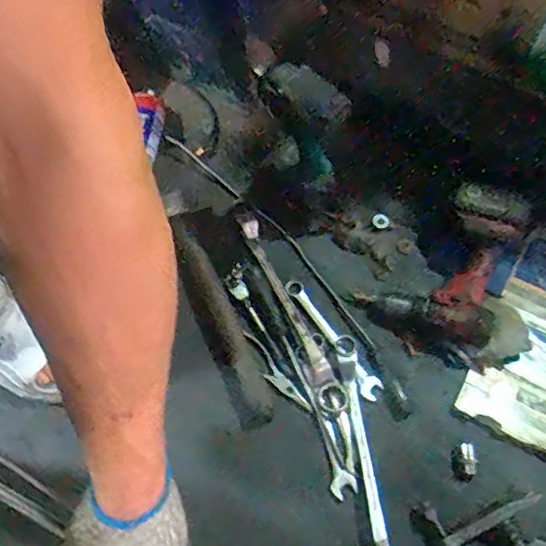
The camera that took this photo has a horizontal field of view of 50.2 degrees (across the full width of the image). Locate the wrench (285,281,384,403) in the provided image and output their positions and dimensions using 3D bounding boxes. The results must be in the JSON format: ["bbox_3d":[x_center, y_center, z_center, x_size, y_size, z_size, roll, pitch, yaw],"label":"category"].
[{"bbox_3d":[0.089,0.091,0.866,0.031,0.018,0.218,-31,68,-16],"label":"wrench"}]

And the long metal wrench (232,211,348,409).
[{"bbox_3d":[0.023,0.049,0.876,0.037,0.029,0.337,-20,66,-12],"label":"long metal wrench"}]

